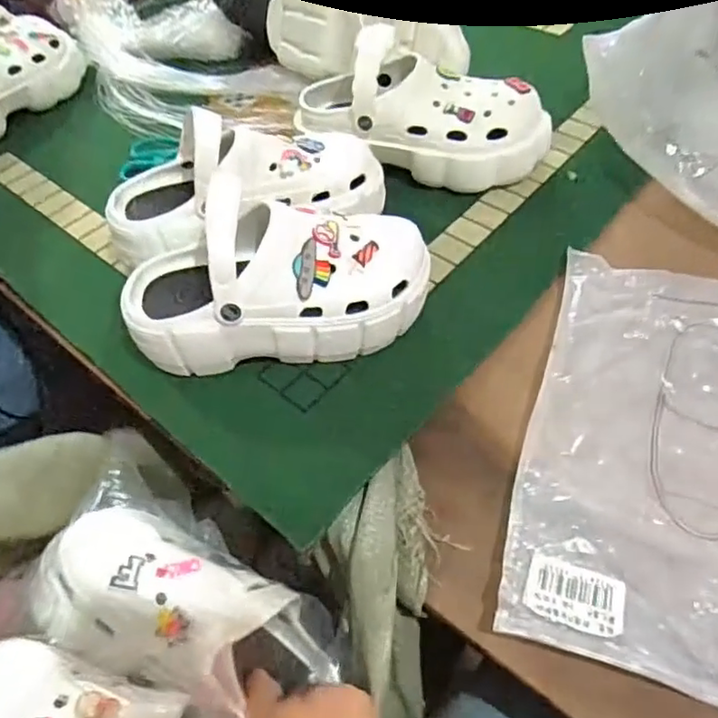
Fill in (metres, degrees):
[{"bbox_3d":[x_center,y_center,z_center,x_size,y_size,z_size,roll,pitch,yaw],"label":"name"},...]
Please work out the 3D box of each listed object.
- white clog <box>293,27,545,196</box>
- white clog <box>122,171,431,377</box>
[{"bbox_3d":[0.071,-0.261,0.648,0.258,0.096,0.104,16,59,0],"label":"white clog"},{"bbox_3d":[-0.066,-0.068,0.506,0.253,0.119,0.095,-7,54,-1],"label":"white clog"}]

